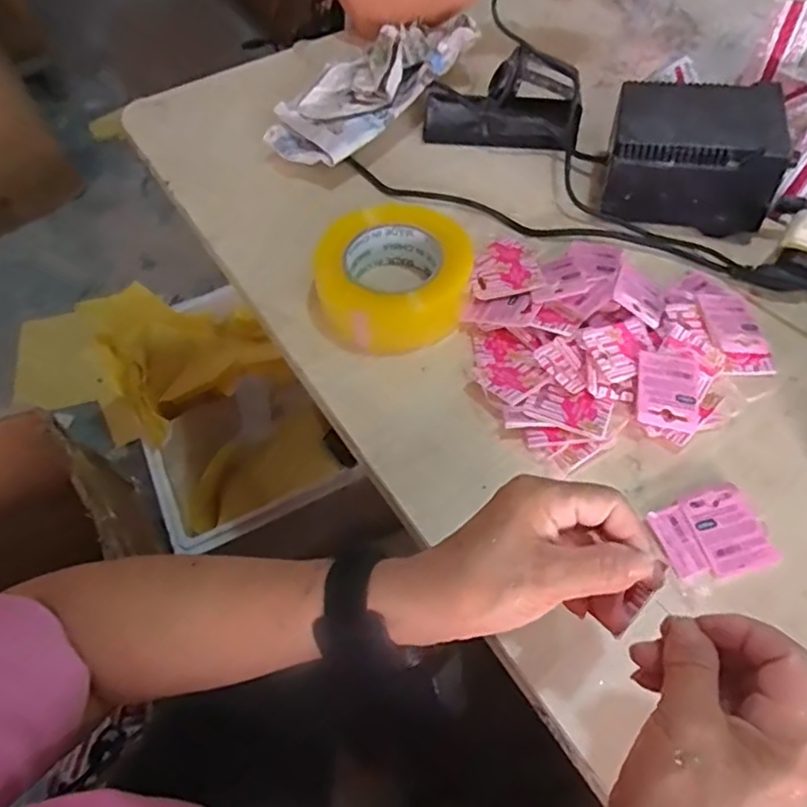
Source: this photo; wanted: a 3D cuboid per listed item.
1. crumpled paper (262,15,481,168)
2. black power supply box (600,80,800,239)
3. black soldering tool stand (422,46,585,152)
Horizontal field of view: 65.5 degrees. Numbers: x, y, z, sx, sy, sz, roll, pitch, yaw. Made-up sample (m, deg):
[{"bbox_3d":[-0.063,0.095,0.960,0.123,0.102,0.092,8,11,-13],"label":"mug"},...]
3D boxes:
[{"bbox_3d":[-0.029,-0.339,0.679,0.119,0.064,0.268,34,63,22],"label":"crumpled paper"},{"bbox_3d":[0.265,-0.228,0.577,0.153,0.085,0.113,10,56,9],"label":"black power supply box"},{"bbox_3d":[0.103,-0.313,0.647,0.164,0.068,0.082,16,57,13],"label":"black soldering tool stand"}]

